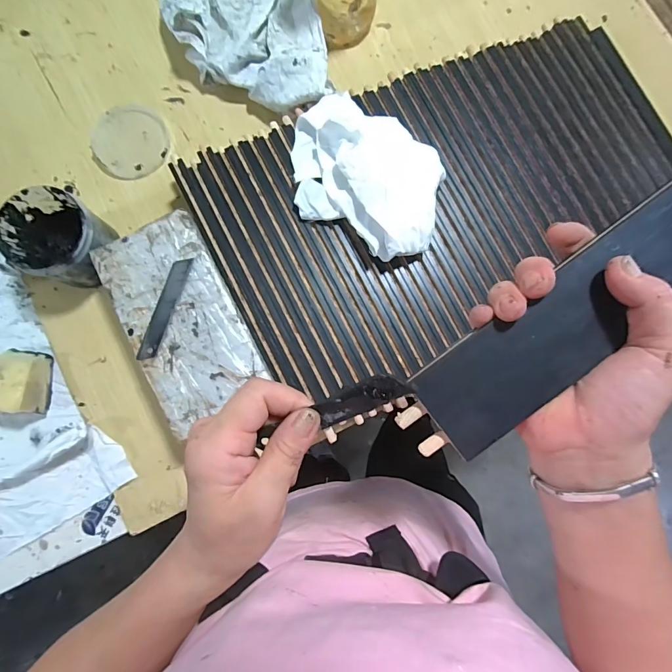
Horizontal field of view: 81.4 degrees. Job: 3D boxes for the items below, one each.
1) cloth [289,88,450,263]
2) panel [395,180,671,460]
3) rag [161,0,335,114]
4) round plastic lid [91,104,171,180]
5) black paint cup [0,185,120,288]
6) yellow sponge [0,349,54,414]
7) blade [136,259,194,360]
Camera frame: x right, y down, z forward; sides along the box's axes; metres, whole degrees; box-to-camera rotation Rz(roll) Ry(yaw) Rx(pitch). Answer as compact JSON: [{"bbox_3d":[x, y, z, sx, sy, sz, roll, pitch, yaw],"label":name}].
[{"bbox_3d":[0.026,-0.151,0.370,0.164,0.046,0.119,30,84,1],"label":"cloth"},{"bbox_3d":[0.162,-0.034,0.212,0.293,0.011,0.055,-38,87,2],"label":"panel"},{"bbox_3d":[-0.100,-0.331,0.429,0.166,0.067,0.199,-7,85,-2],"label":"rag"},{"bbox_3d":[-0.230,-0.220,0.440,0.080,0.012,0.083,0,85,-2],"label":"round plastic lid"},{"bbox_3d":[-0.270,-0.094,0.393,0.082,0.074,0.078,0,85,-2],"label":"black paint cup"},{"bbox_3d":[-0.332,0.047,0.403,0.053,0.039,0.066,2,85,-2],"label":"yellow sponge"},{"bbox_3d":[-0.158,-0.026,0.359,0.018,0.004,0.099,19,84,0],"label":"blade"}]

